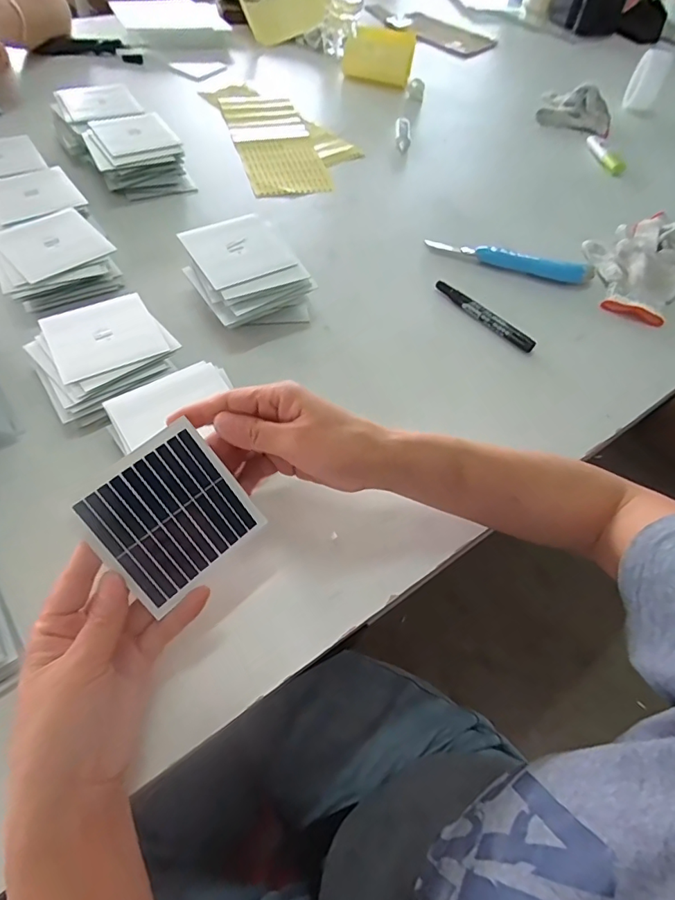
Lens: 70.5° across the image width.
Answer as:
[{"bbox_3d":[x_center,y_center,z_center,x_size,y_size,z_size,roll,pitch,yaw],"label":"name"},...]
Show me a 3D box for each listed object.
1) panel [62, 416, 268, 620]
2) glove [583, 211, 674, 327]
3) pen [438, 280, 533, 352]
[{"bbox_3d":[-0.103,0.040,0.299,0.086,0.004,0.087,-42,105,-23],"label":"panel"},{"bbox_3d":[0.401,-0.236,0.607,0.202,0.033,0.149,-25,63,-21],"label":"glove"},{"bbox_3d":[0.161,-0.150,0.530,0.009,0.015,0.132,-33,66,-25],"label":"pen"}]

